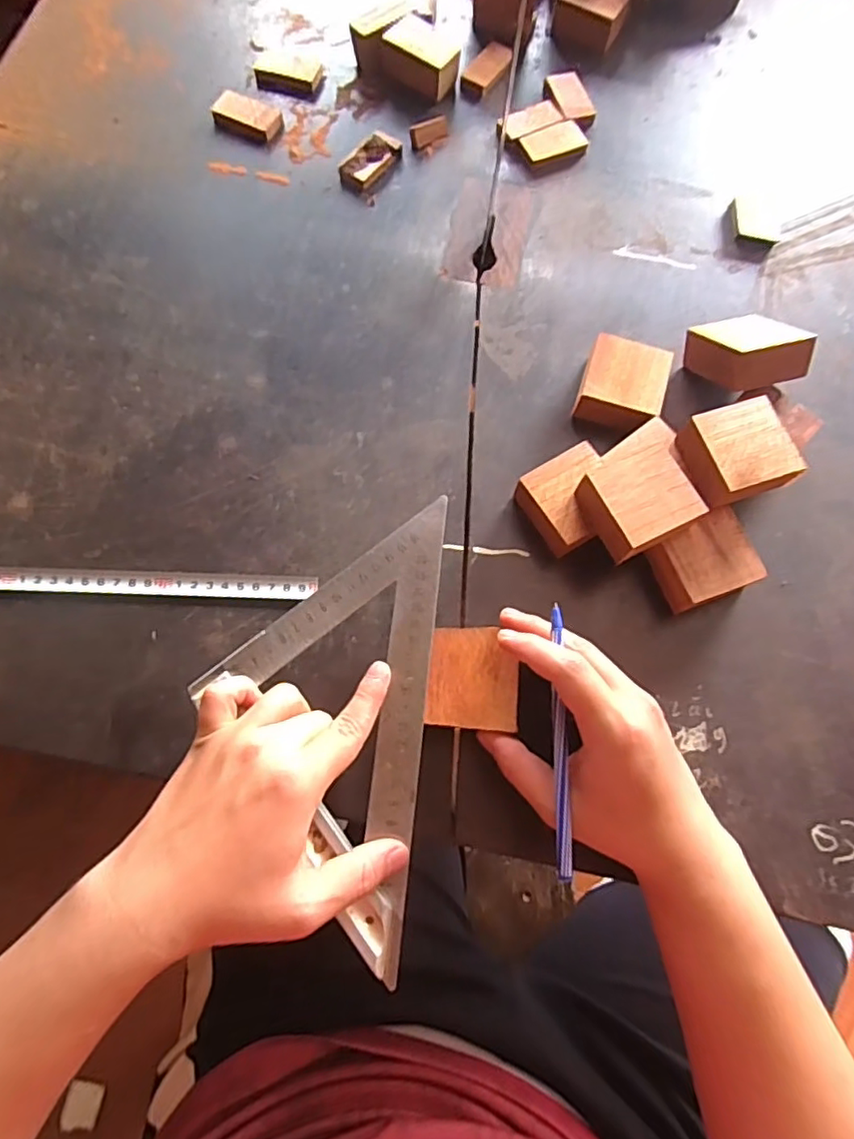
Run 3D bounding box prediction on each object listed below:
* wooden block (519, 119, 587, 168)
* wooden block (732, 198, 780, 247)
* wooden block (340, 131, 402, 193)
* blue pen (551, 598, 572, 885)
[{"bbox_3d":[0.109,-0.364,0.505,0.058,0.009,0.031,-24,75,-9],"label":"wooden block"},{"bbox_3d":[0.273,-0.290,0.492,0.034,0.006,0.041,1,72,-2],"label":"wooden block"},{"bbox_3d":[-0.046,-0.343,0.496,0.030,0.012,0.057,36,74,9],"label":"wooden block"},{"bbox_3d":[0.071,0.089,0.316,0.007,0.005,0.142,2,77,-2],"label":"blue pen"}]

